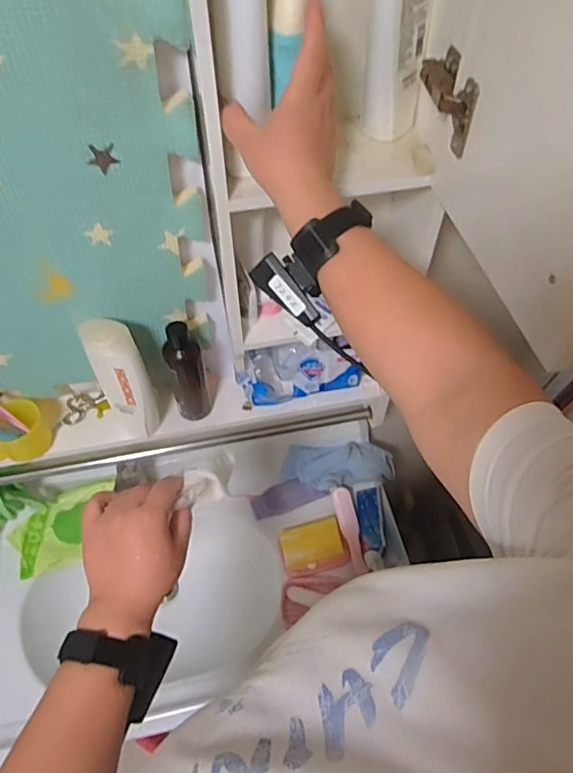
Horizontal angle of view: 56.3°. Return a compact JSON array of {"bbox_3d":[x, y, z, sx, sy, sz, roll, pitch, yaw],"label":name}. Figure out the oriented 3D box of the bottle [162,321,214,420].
[{"bbox_3d":[-0.142,-0.014,0.773,0.054,0.178,0.045,-12,55,-8],"label":"bottle"}]

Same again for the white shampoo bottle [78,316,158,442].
[{"bbox_3d":[-0.218,-0.005,0.732,0.062,0.225,0.047,-30,59,-19],"label":"white shampoo bottle"}]

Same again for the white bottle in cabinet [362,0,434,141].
[{"bbox_3d":[0.105,-0.334,0.481,0.050,0.207,0.055,12,56,9],"label":"white bottle in cabinet"}]

